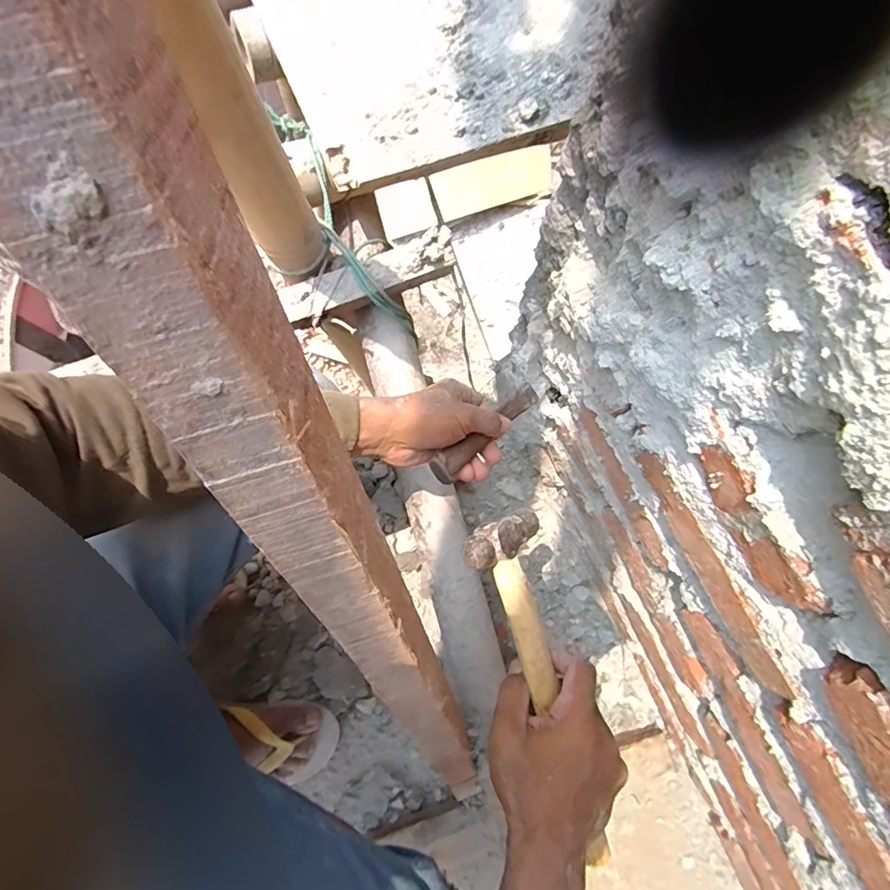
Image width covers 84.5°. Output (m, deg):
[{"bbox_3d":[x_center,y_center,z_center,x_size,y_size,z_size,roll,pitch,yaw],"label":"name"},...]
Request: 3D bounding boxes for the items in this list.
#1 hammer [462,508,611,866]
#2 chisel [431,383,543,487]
[{"bbox_3d":[0.081,0.181,0.372,0.065,0.055,0.256,-18,88,-5],"label":"hammer"},{"bbox_3d":[0.045,-0.016,0.466,0.023,0.013,0.167,45,52,7],"label":"chisel"}]

